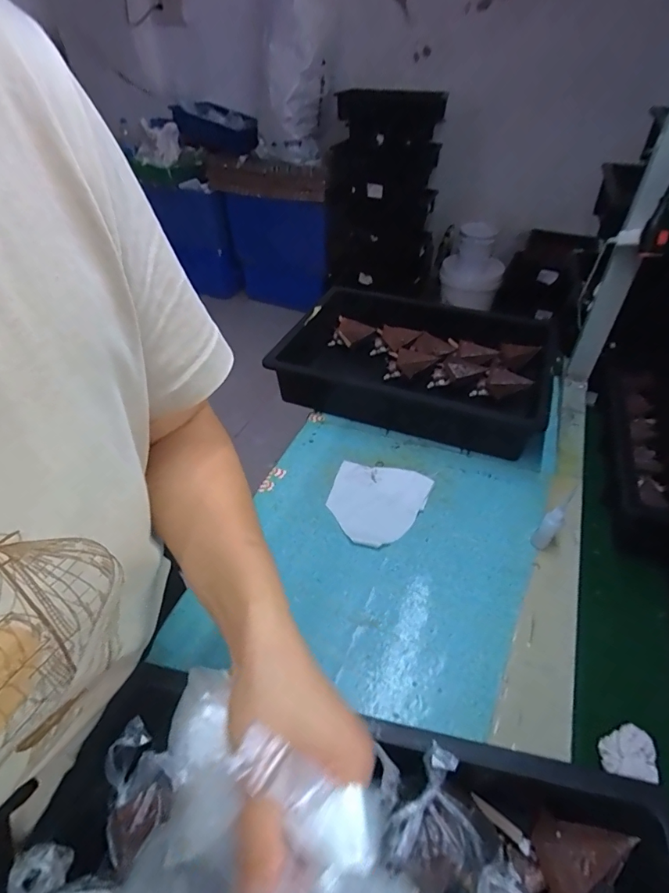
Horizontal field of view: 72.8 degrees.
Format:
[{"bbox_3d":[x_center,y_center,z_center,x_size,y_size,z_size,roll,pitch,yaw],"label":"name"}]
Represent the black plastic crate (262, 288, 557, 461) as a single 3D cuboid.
[{"bbox_3d":[0.146,-0.165,0.848,0.475,0.098,0.356,19,47,18],"label":"black plastic crate"}]

